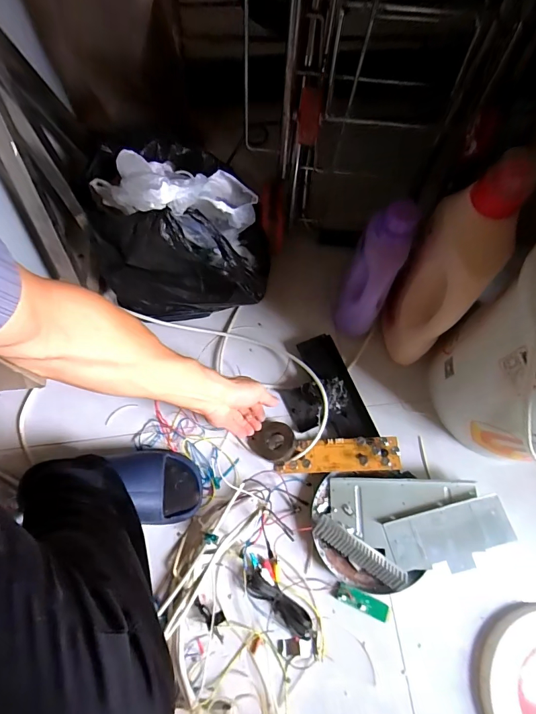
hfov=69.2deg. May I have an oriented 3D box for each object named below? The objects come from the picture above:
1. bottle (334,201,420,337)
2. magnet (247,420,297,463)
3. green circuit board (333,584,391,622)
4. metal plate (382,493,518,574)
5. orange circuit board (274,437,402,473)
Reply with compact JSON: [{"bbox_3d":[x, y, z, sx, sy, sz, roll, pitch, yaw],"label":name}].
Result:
[{"bbox_3d":[0.168,-0.128,0.637,0.076,0.263,0.058,24,41,8],"label":"bottle"},{"bbox_3d":[0.010,0.146,0.672,0.075,0.023,0.075,-7,64,14],"label":"magnet"},{"bbox_3d":[0.144,0.379,0.598,0.085,0.009,0.022,15,69,20],"label":"green circuit board"},{"bbox_3d":[0.292,0.289,0.619,0.192,0.009,0.093,-14,75,0],"label":"metal plate"},{"bbox_3d":[0.115,0.165,0.655,0.203,0.015,0.054,-5,64,10],"label":"orange circuit board"}]

